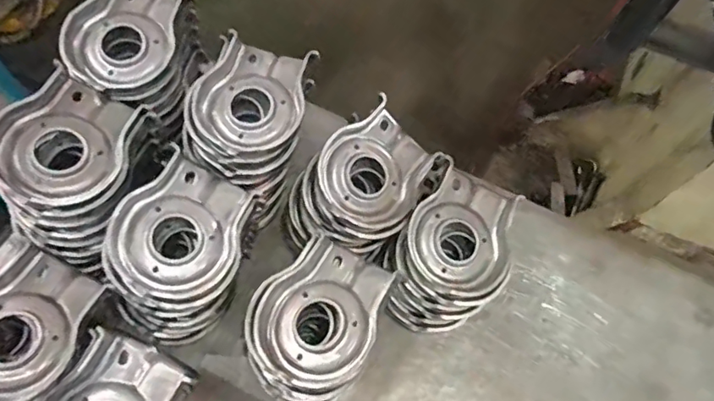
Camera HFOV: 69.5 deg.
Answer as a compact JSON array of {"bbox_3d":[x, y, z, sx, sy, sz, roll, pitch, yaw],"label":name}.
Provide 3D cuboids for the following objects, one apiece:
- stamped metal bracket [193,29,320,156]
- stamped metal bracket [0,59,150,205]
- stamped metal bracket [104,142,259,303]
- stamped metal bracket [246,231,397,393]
[{"bbox_3d":[-0.101,-0.103,0.499,0.100,0.029,0.117,14,63,5],"label":"stamped metal bracket"},{"bbox_3d":[-0.258,-0.053,0.451,0.102,0.032,0.121,24,61,-15],"label":"stamped metal bracket"},{"bbox_3d":[-0.155,0.026,0.454,0.102,0.020,0.124,29,65,-8],"label":"stamped metal bracket"},{"bbox_3d":[-0.032,0.094,0.440,0.103,0.025,0.123,30,66,17],"label":"stamped metal bracket"}]

